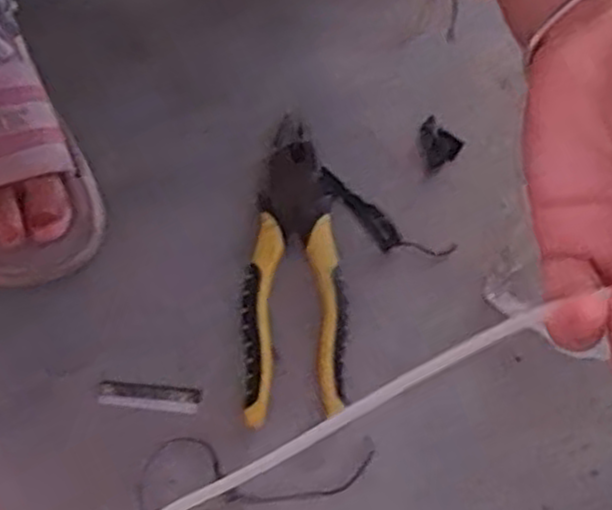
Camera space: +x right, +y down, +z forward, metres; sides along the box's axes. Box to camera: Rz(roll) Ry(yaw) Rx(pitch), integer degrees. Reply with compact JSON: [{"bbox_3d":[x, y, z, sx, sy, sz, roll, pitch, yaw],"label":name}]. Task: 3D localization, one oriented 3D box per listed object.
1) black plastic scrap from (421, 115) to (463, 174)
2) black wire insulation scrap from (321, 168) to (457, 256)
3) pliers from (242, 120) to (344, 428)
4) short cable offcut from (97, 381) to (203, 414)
[{"bbox_3d":[0.084,-0.074,0.497,0.026,0.009,0.033,-27,75,-10],"label":"black plastic scrap"},{"bbox_3d":[0.046,-0.020,0.474,0.094,0.008,0.023,32,74,8],"label":"black wire insulation scrap"},{"bbox_3d":[-0.008,0.006,0.458,0.058,0.021,0.180,0,73,-2],"label":"pliers"},{"bbox_3d":[-0.090,0.082,0.442,0.058,0.004,0.013,6,72,0],"label":"short cable offcut"}]

